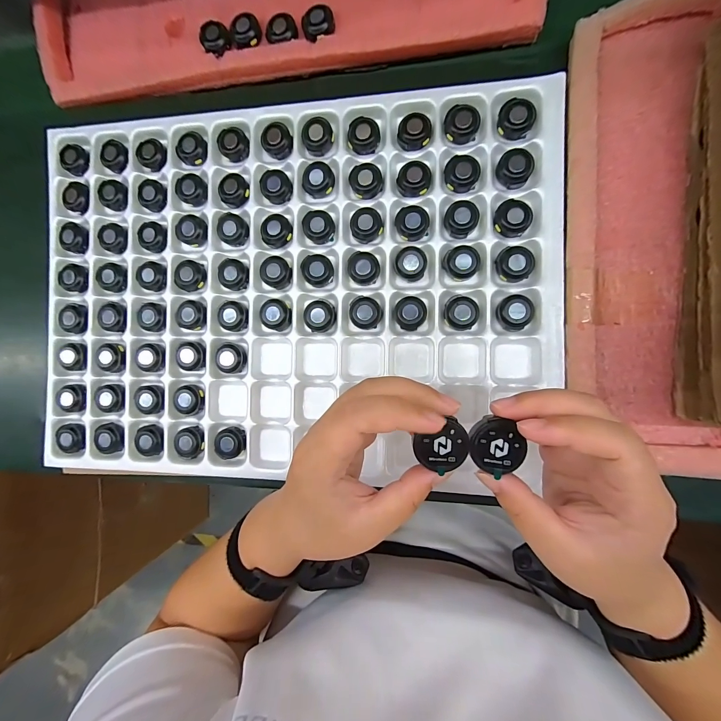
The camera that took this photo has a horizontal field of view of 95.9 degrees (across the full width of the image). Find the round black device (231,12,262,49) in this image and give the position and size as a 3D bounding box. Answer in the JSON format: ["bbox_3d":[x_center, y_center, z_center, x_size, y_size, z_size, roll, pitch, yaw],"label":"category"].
[{"bbox_3d":[-0.113,-0.324,0.319,0.029,0.010,0.029,0,90,8],"label":"round black device"}]

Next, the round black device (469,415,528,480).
[{"bbox_3d":[0.073,0.046,0.173,0.029,0.005,0.028,0,88,9],"label":"round black device"}]

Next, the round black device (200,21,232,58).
[{"bbox_3d":[-0.143,-0.318,0.323,0.028,0.011,0.033,-31,86,7],"label":"round black device"}]

